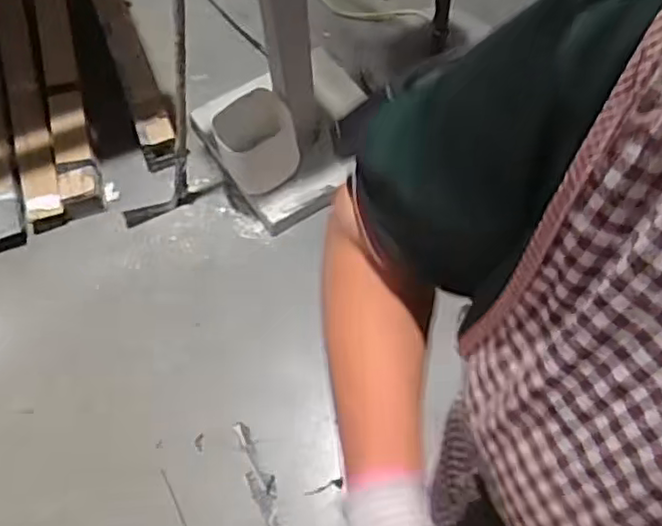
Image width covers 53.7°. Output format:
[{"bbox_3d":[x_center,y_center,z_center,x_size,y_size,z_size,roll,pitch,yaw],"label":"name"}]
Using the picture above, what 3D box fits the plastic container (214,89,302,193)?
[{"bbox_3d":[-0.173,-0.291,1.567,0.199,0.182,0.148,-31,64,-13],"label":"plastic container"}]

